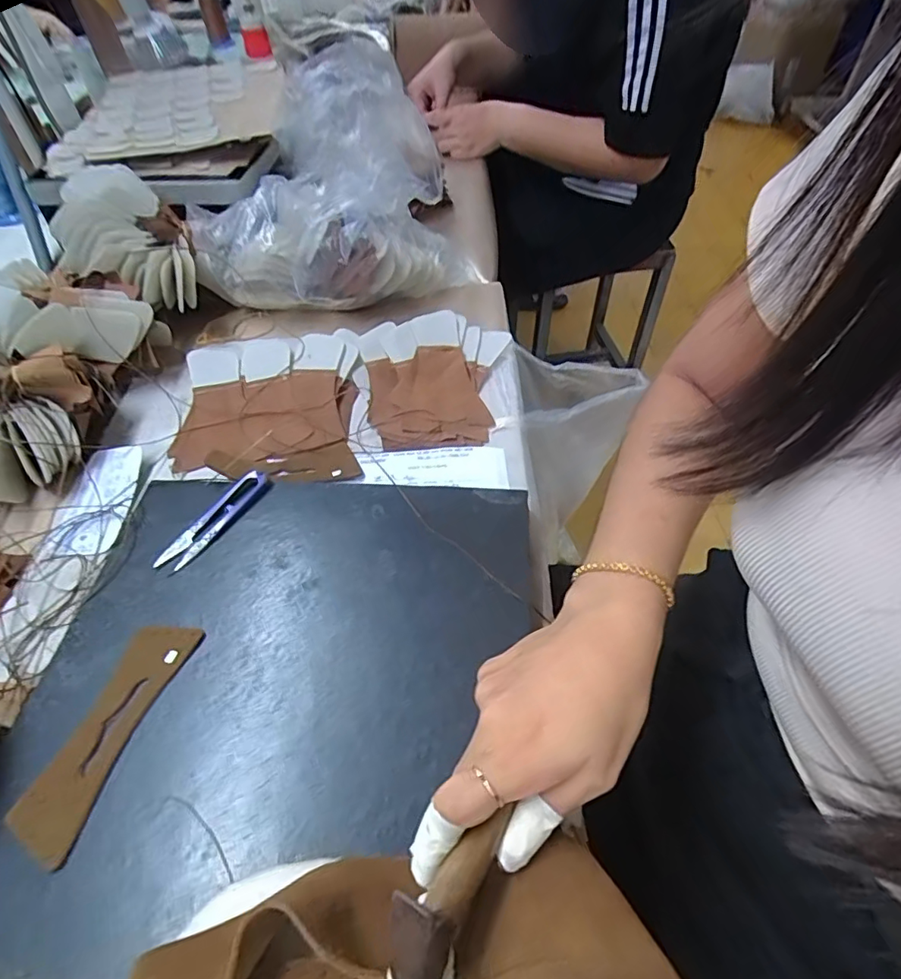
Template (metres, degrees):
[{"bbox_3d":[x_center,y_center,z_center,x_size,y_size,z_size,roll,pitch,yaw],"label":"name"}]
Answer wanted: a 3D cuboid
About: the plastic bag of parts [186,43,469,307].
[{"bbox_3d":[-0.135,-0.340,0.608,0.289,0.183,0.258,-5,51,-2],"label":"plastic bag of parts"}]

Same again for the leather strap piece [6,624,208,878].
[{"bbox_3d":[-0.200,0.139,0.318,0.041,0.005,0.129,13,52,11],"label":"leather strap piece"}]

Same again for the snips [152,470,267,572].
[{"bbox_3d":[-0.177,0.022,0.407,0.024,0.013,0.096,27,55,21],"label":"snips"}]

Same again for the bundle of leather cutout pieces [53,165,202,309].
[{"bbox_3d":[-0.347,-0.262,0.575,0.124,0.091,0.183,-26,55,-17],"label":"bundle of leather cutout pieces"}]

